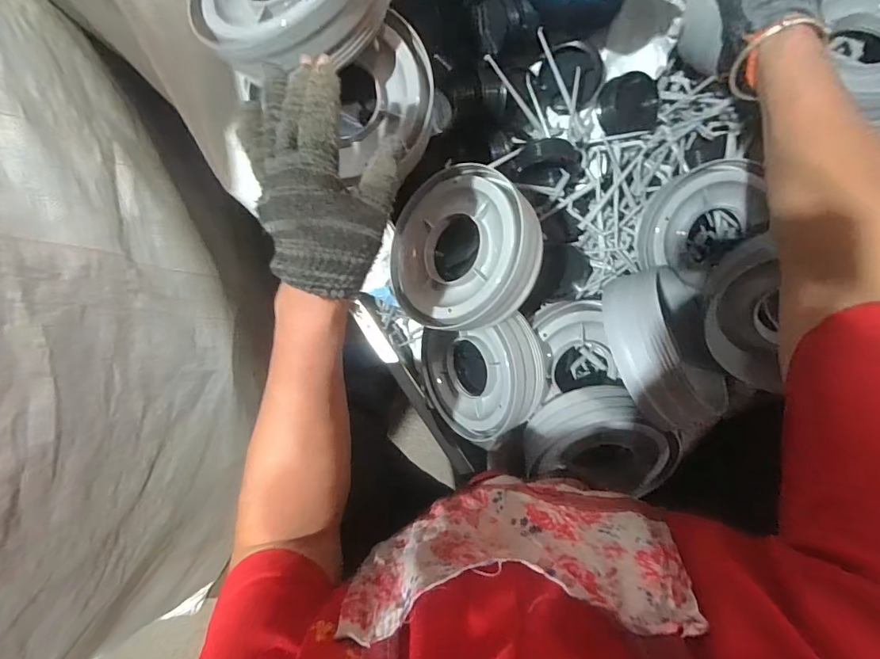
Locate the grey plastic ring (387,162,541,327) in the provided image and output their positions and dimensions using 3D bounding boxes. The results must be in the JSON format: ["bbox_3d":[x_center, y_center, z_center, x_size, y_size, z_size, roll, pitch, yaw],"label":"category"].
[{"bbox_3d":[0.017,-0.087,0.457,0.176,0.048,0.176,-6,79,36],"label":"grey plastic ring"}]

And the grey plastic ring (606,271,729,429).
[{"bbox_3d":[0.233,0.015,0.451,0.062,0.157,0.150,-21,76,38],"label":"grey plastic ring"}]

